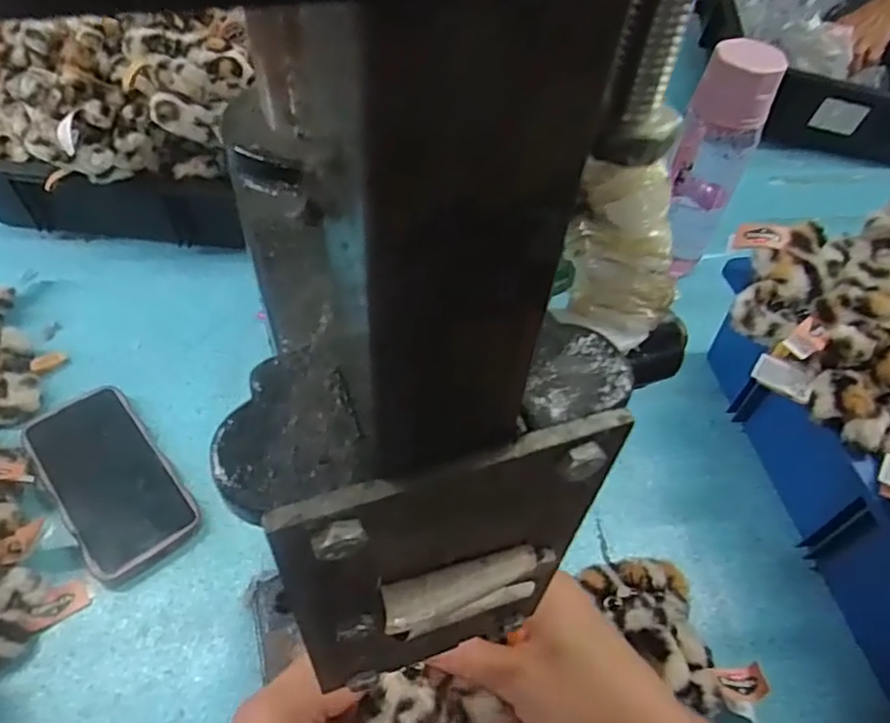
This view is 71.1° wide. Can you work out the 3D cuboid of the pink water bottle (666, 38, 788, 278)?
[{"bbox_3d":[0.266,-0.193,0.646,0.074,0.261,0.083,20,52,12],"label":"pink water bottle"}]

